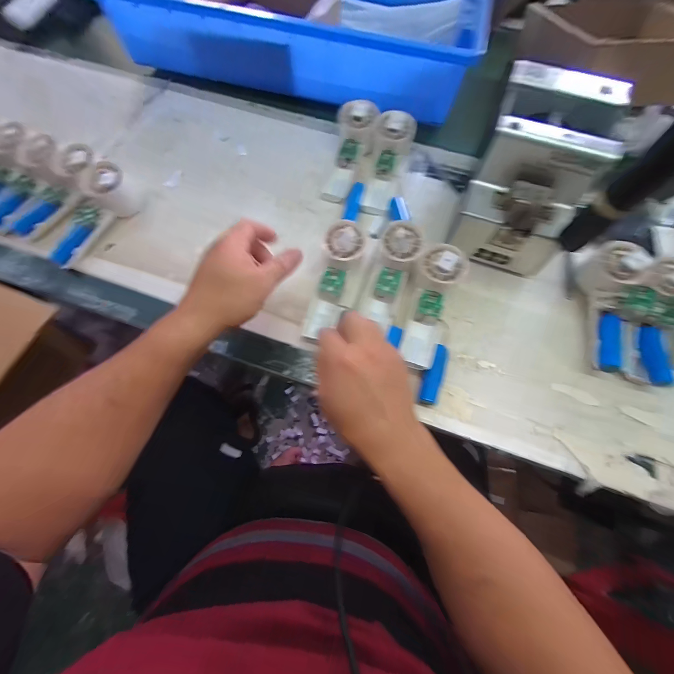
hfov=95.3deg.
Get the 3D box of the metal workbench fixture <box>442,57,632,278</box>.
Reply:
[{"bbox_3d":[0.237,-0.200,0.393,0.130,0.148,0.174,21,72,7],"label":"metal workbench fixture"}]

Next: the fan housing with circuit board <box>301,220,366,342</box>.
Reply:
[{"bbox_3d":[-0.007,-0.068,0.386,0.046,0.016,0.153,18,92,6],"label":"fan housing with circuit board"}]

